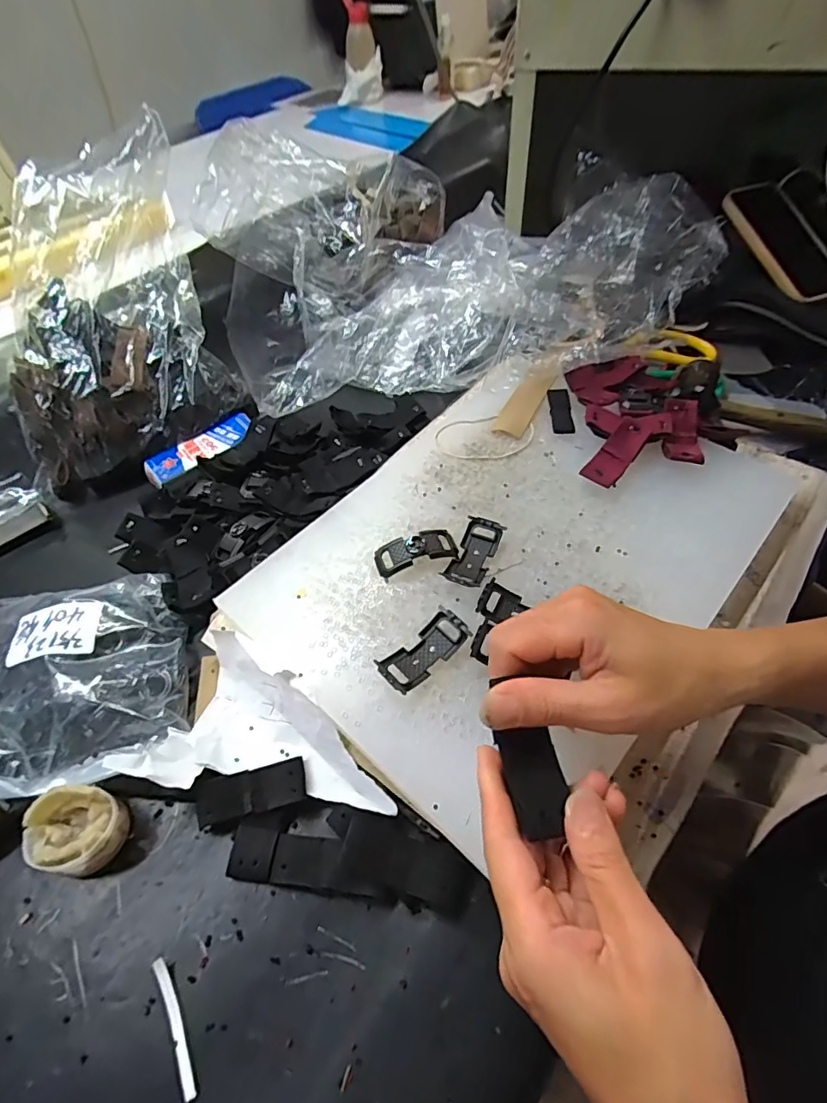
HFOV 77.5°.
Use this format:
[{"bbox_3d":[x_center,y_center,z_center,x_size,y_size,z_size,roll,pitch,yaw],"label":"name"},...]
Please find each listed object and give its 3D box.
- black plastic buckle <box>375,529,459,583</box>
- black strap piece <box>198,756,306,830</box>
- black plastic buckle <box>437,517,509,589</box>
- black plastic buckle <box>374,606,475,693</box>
[{"bbox_3d":[0.001,-0.002,0.362,0.057,0.014,0.027,-17,55,-8],"label":"black plastic buckle"},{"bbox_3d":[-0.097,0.143,0.308,0.064,0.004,0.025,-15,64,-2],"label":"black strap piece"},{"bbox_3d":[0.041,0.002,0.357,0.026,0.014,0.058,19,57,16],"label":"black plastic buckle"},{"bbox_3d":[0.007,0.062,0.315,0.057,0.013,0.026,-34,59,-20],"label":"black plastic buckle"}]

